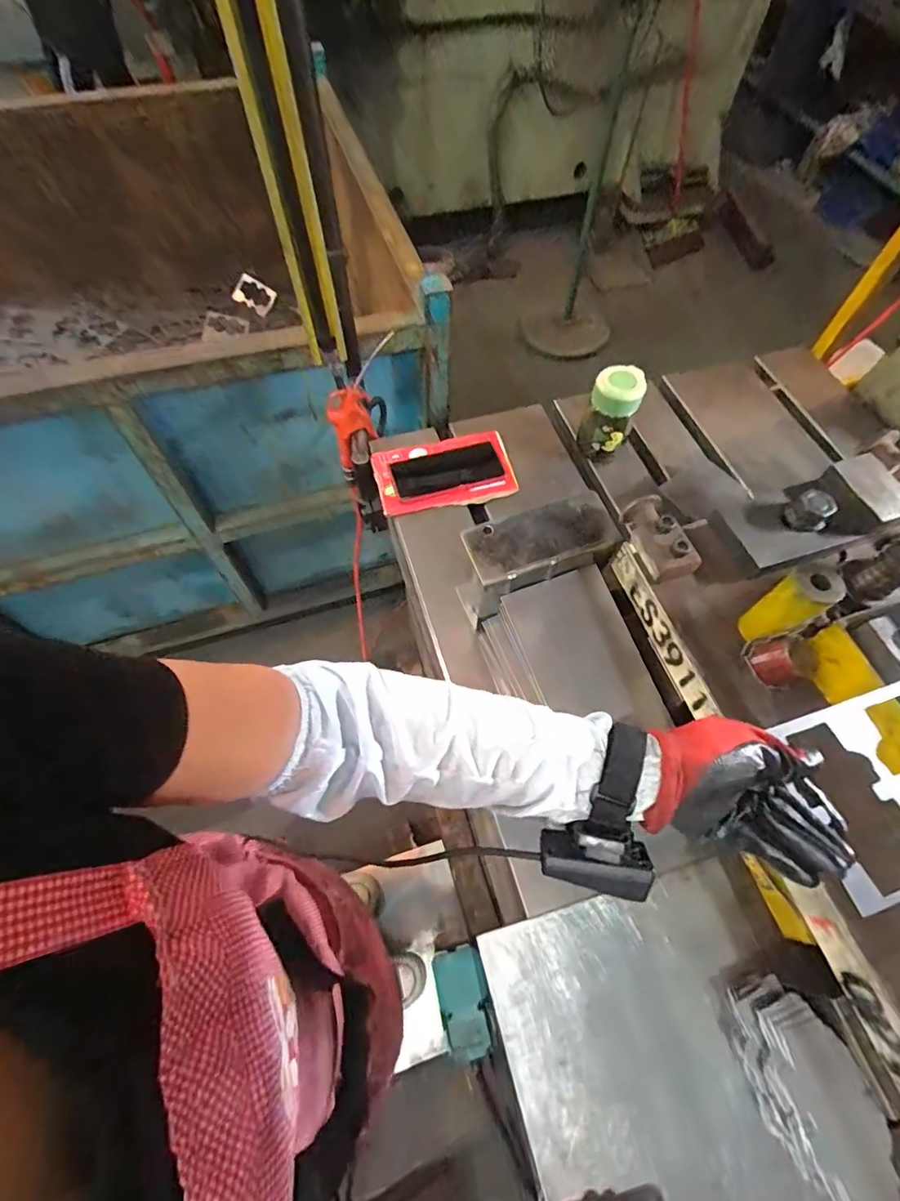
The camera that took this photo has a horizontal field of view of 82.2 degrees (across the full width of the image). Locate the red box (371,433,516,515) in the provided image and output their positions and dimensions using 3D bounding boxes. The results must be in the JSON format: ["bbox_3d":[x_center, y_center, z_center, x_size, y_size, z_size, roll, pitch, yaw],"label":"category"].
[{"bbox_3d":[-0.008,-0.185,0.753,0.194,0.029,0.109,-11,63,-8],"label":"red box"}]

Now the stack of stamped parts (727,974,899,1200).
[{"bbox_3d":[0.284,0.392,0.421,0.069,0.067,0.130,-17,64,-11],"label":"stack of stamped parts"}]

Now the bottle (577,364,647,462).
[{"bbox_3d":[0.226,-0.261,0.732,0.064,0.126,0.059,22,64,9],"label":"bottle"}]

